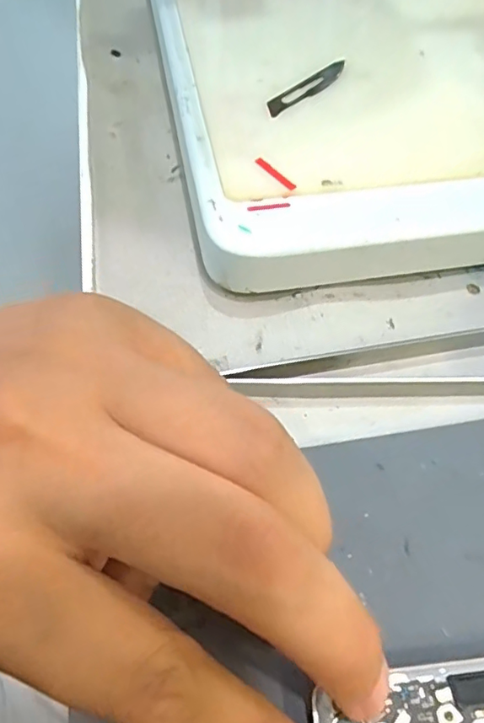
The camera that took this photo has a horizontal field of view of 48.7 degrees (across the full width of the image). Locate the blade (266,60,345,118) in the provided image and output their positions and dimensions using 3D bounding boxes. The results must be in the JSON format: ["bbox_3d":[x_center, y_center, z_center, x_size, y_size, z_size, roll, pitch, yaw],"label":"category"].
[{"bbox_3d":[0.025,-0.104,0.204,0.045,0.004,0.009,-39,80,-24],"label":"blade"}]

